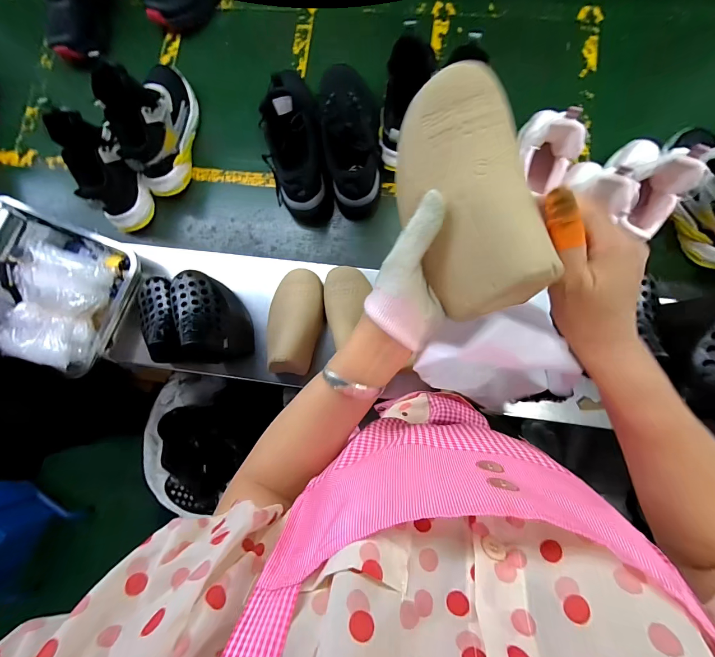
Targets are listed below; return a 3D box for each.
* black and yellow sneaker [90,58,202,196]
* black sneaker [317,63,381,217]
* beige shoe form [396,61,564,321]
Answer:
[{"bbox_3d":[-0.395,-0.415,0.625,0.089,0.166,0.254,5,84,3],"label":"black and yellow sneaker"},{"bbox_3d":[-0.016,-0.359,0.618,0.087,0.128,0.290,-6,83,2],"label":"black sneaker"},{"bbox_3d":[0.081,-0.104,0.255,0.090,0.058,0.172,-16,88,28],"label":"beige shoe form"}]

